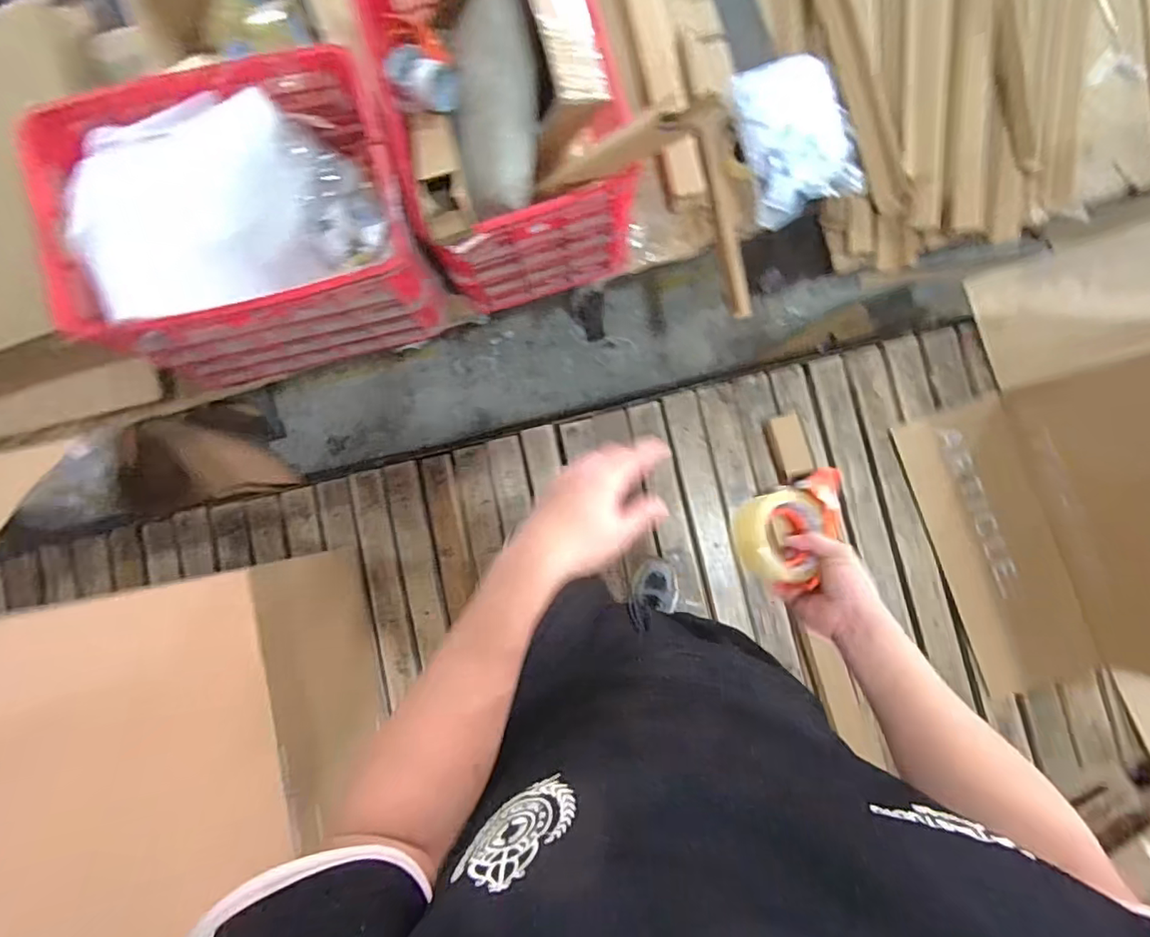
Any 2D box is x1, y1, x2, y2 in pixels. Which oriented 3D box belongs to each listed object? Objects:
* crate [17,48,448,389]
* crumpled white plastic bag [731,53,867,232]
[{"bbox_3d":[-0.626,-0.481,1.129,0.613,0.391,0.437,-11,87,4],"label":"crate"},{"bbox_3d":[0.502,-0.765,1.236,0.227,0.121,0.339,-14,87,4],"label":"crumpled white plastic bag"}]

